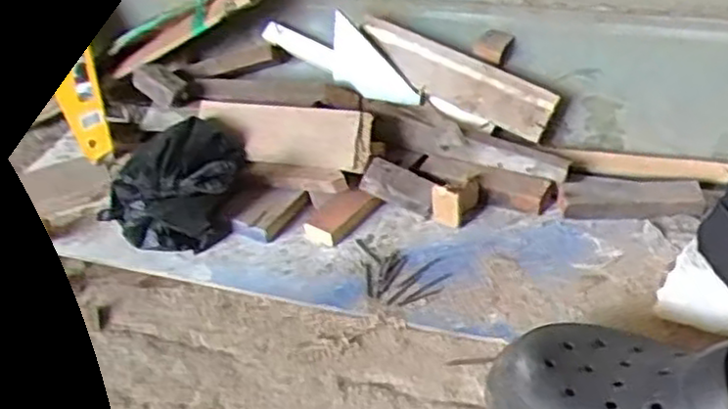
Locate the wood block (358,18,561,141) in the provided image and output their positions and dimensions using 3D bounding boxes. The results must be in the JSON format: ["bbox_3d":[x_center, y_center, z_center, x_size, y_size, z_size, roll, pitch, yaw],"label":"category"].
[{"bbox_3d":[0.093,-0.130,0.760,0.206,0.053,0.020,28,8,11],"label":"wood block"}]

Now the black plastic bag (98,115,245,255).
[{"bbox_3d":[-0.177,-0.020,0.721,0.123,0.085,0.126,-8,41,-1],"label":"black plastic bag"}]

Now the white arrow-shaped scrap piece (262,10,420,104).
[{"bbox_3d":[-0.020,-0.159,0.781,0.178,0.061,0.008,31,29,13],"label":"white arrow-shaped scrap piece"}]

